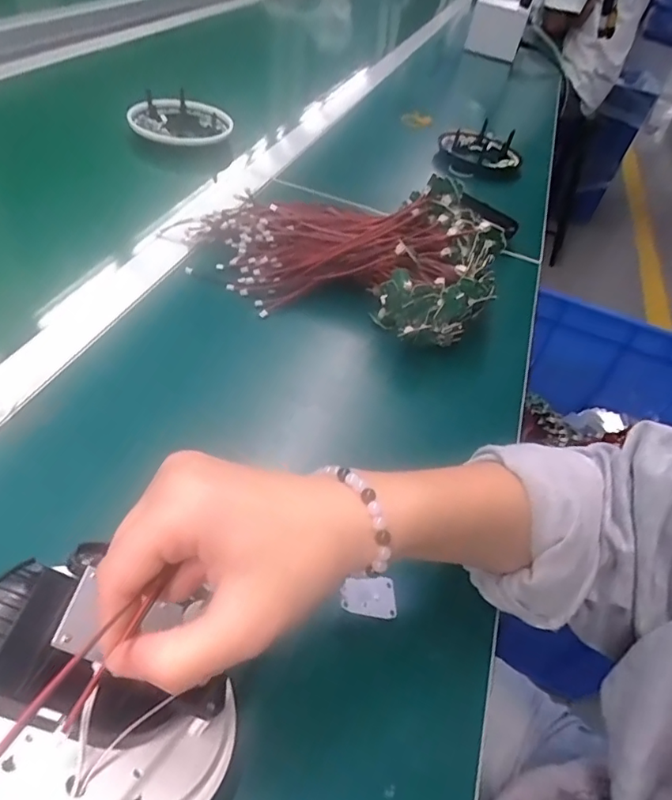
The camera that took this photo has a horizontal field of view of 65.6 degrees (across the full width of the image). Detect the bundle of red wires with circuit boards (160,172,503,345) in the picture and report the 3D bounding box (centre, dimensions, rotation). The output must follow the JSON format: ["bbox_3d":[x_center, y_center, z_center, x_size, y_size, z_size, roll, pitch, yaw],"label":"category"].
[{"bbox_3d":[-0.005,-0.156,0.517,0.318,0.085,0.185,20,46,7],"label":"bundle of red wires with circuit boards"}]

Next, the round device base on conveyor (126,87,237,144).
[{"bbox_3d":[-0.214,-0.377,0.714,0.132,0.049,0.116,-10,50,-21],"label":"round device base on conveyor"}]

